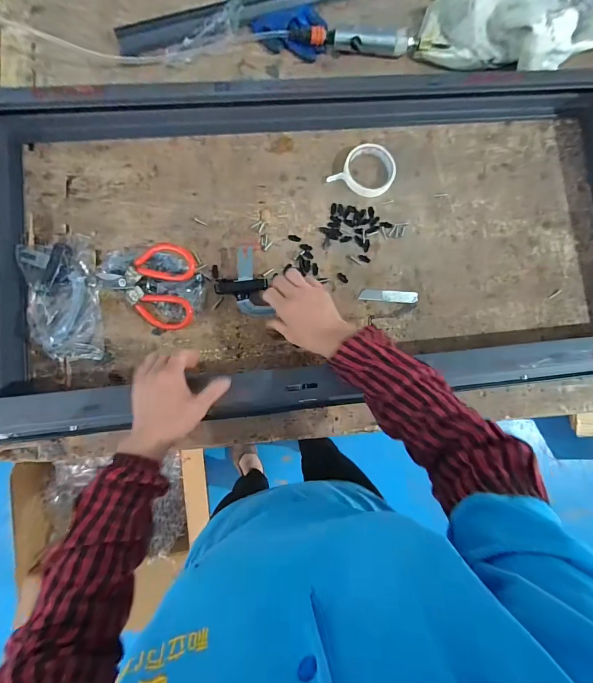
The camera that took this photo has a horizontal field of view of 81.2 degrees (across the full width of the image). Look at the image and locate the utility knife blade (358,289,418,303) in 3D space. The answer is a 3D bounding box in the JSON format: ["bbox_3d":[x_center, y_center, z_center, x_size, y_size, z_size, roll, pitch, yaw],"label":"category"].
[{"bbox_3d":[0.164,-0.081,0.615,0.103,0.007,0.021,3,85,-4],"label":"utility knife blade"}]

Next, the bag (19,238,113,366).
[{"bbox_3d":[-0.377,-0.066,0.558,0.110,0.034,0.207,-13,86,-6],"label":"bag"}]

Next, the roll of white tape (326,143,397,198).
[{"bbox_3d":[0.127,-0.303,0.622,0.093,0.015,0.106,41,83,0],"label":"roll of white tape"}]

